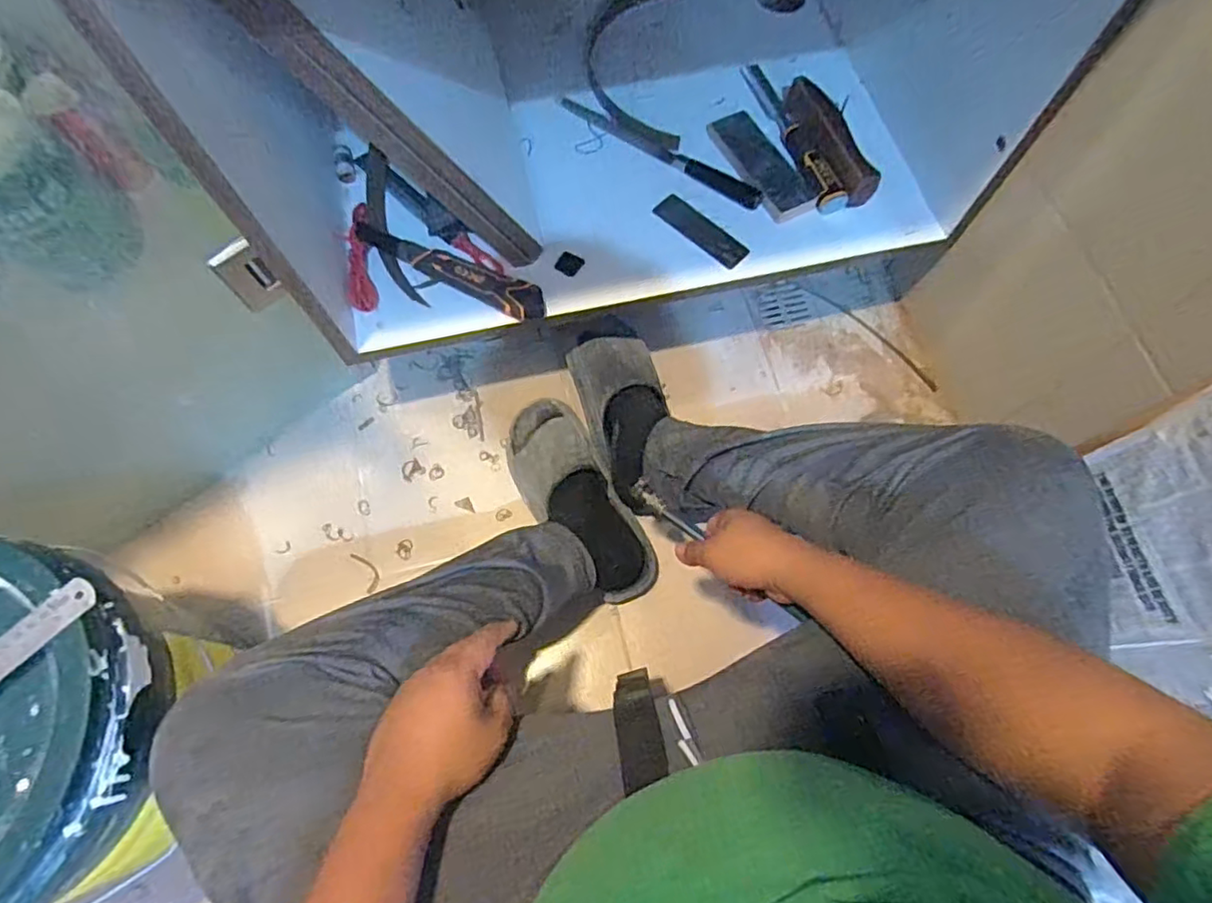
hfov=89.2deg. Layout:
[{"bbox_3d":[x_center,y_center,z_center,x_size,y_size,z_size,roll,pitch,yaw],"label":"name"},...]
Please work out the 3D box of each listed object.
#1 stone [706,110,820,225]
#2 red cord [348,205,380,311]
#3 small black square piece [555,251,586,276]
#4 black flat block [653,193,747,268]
[{"bbox_3d":[0.205,-0.385,0.814,0.063,0.012,0.190,-24,71,-8],"label":"stone"},{"bbox_3d":[-0.305,-0.248,0.765,0.031,0.016,0.164,-11,70,-3],"label":"red cord"},{"bbox_3d":[-0.046,-0.235,0.774,0.032,0.004,0.028,27,86,1],"label":"small black square piece"},{"bbox_3d":[0.123,-0.285,0.796,0.131,0.007,0.042,41,75,15],"label":"black flat block"}]

